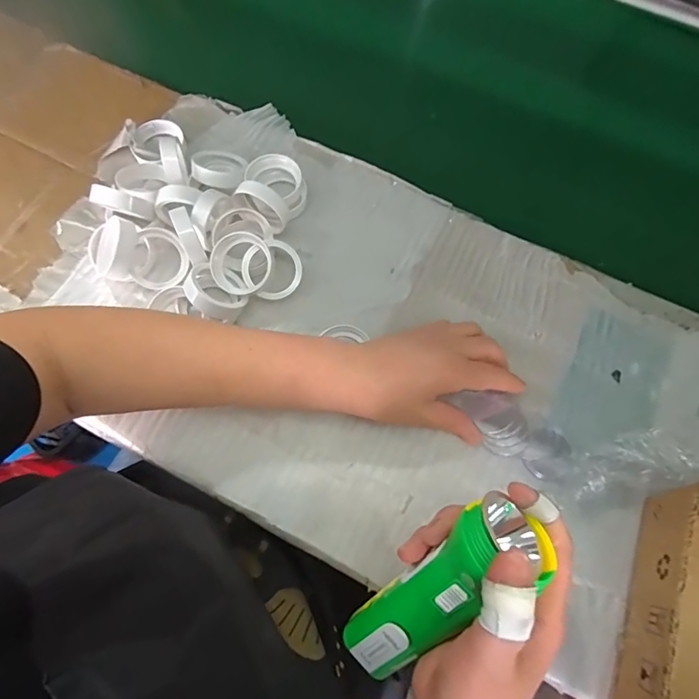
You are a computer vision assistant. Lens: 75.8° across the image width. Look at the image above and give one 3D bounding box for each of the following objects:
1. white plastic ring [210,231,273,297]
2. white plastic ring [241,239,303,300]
[{"bbox_3d":[-0.093,-0.073,0.387,0.052,0.010,0.051,0,90,-9],"label":"white plastic ring"},{"bbox_3d":[-0.069,-0.070,0.399,0.052,0.009,0.050,0,99,-1],"label":"white plastic ring"}]

